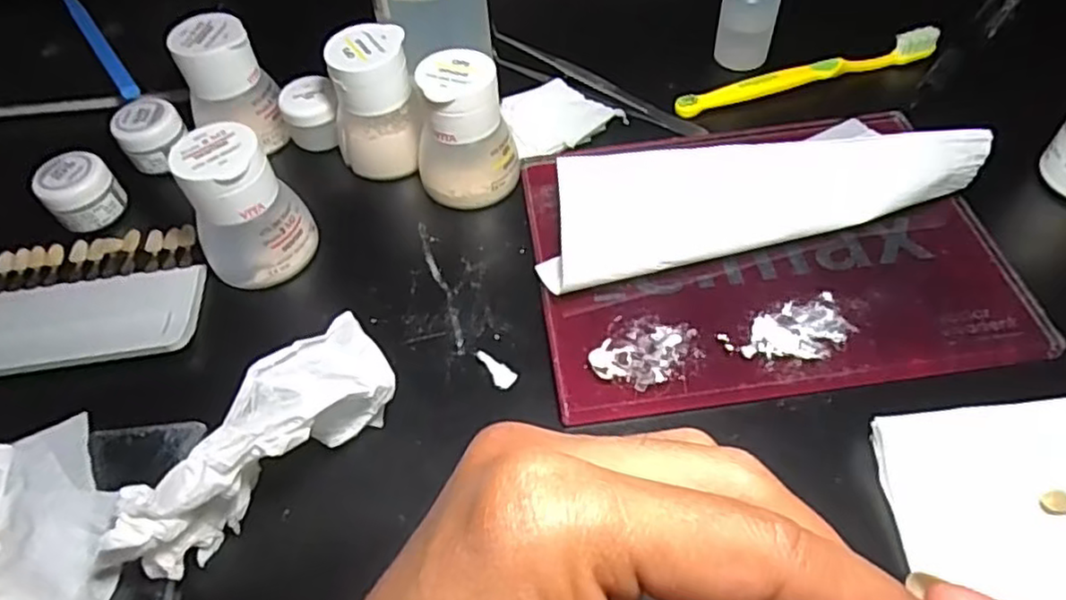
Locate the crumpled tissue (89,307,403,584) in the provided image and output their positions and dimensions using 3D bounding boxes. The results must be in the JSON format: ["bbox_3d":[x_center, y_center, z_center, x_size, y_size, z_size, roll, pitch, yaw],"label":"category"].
[{"bbox_3d":[-0.097,0.052,0.240,0.107,0.042,0.040,-36,59,-20],"label":"crumpled tissue"}]

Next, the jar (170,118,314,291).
[{"bbox_3d":[-0.129,-0.041,0.303,0.041,0.058,0.043,20,58,18],"label":"jar"}]

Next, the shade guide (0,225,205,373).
[{"bbox_3d":[-0.230,0.004,0.314,0.151,0.010,0.072,-9,54,-2],"label":"shade guide"}]

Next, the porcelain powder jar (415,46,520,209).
[{"bbox_3d":[-0.034,-0.082,0.326,0.046,0.057,0.041,-12,54,-5],"label":"porcelain powder jar"}]

